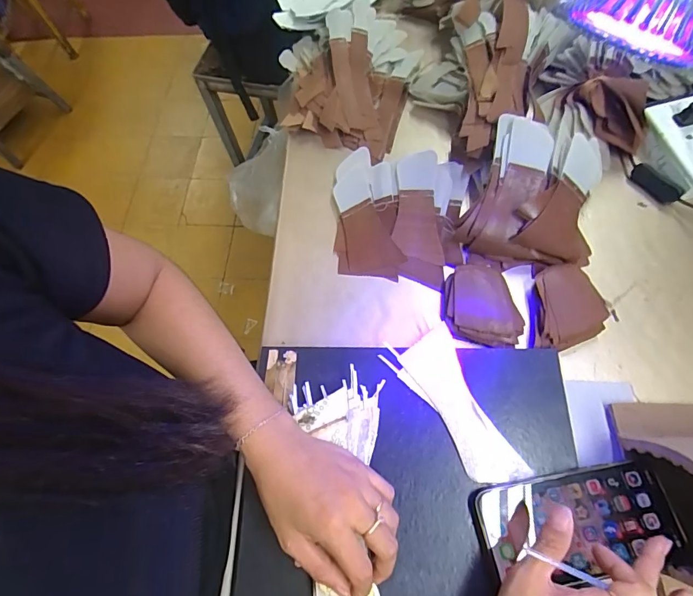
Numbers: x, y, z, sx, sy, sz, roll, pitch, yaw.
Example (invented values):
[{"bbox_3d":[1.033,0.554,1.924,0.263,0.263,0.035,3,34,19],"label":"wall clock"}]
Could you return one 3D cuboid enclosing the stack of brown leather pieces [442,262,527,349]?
[{"bbox_3d":[0.147,0.009,0.448,0.079,0.024,0.086,6,67,6],"label":"stack of brown leather pieces"}]

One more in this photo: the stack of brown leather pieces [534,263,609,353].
[{"bbox_3d":[0.238,0.011,0.445,0.066,0.024,0.098,7,67,6],"label":"stack of brown leather pieces"}]

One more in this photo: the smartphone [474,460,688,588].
[{"bbox_3d":[0.196,0.187,0.349,0.157,0.013,0.071,-9,66,3],"label":"smartphone"}]

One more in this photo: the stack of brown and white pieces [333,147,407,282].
[{"bbox_3d":[0.025,-0.108,0.513,0.077,0.022,0.171,-1,67,3],"label":"stack of brown and white pieces"}]

